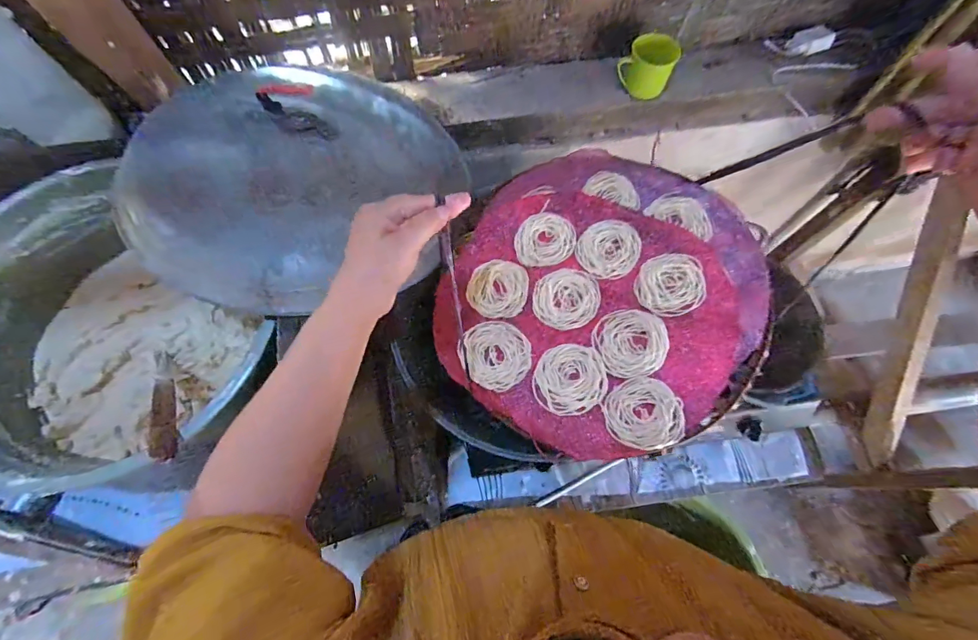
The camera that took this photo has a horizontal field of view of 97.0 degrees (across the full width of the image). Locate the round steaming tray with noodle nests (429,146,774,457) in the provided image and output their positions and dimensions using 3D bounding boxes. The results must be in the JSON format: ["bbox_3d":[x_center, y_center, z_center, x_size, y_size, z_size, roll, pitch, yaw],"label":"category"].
[{"bbox_3d":[0.134,-0.033,0.519,0.359,0.047,0.365,0,69,-1],"label":"round steaming tray with noodle nests"}]

